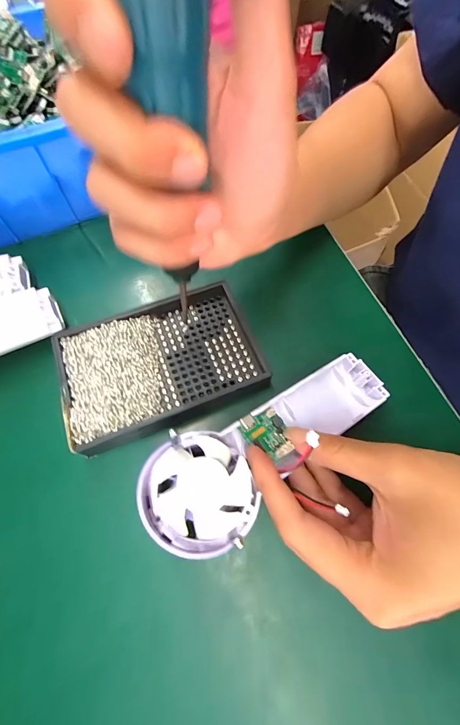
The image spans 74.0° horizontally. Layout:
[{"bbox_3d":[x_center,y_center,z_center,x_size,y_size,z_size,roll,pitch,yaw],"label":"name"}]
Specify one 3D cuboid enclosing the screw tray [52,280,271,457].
[{"bbox_3d":[-0.049,-0.003,0.221,0.138,0.013,0.094,-22,68,-10],"label":"screw tray"}]

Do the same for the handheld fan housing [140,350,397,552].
[{"bbox_3d":[0.030,0.047,0.191,0.172,0.029,0.060,-24,68,-29],"label":"handheld fan housing"}]

